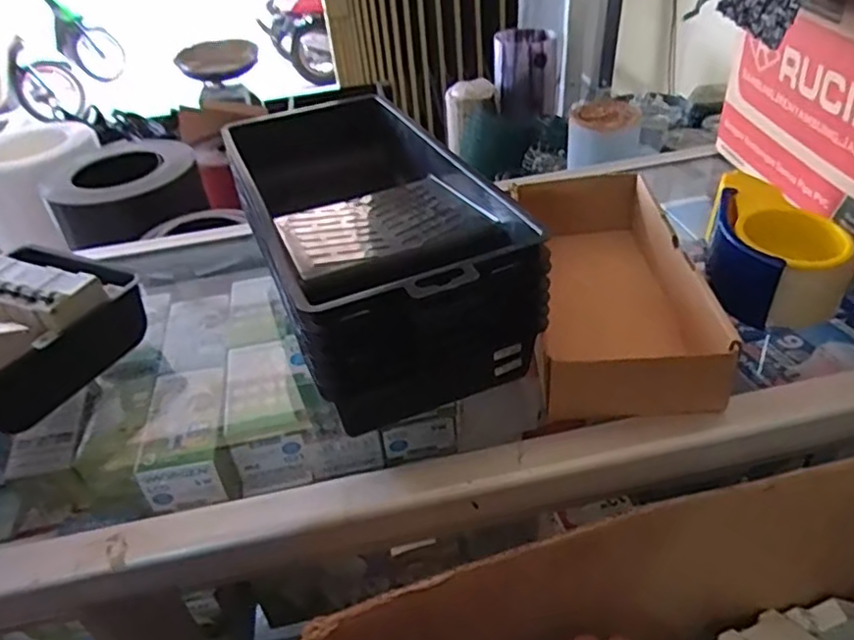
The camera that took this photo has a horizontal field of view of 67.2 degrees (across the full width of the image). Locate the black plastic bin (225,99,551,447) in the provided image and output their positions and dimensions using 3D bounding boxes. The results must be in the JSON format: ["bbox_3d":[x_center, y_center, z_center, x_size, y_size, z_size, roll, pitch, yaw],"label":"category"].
[{"bbox_3d":[-0.049,-0.067,0.501,0.146,0.105,0.333,-18,38,-14],"label":"black plastic bin"}]

